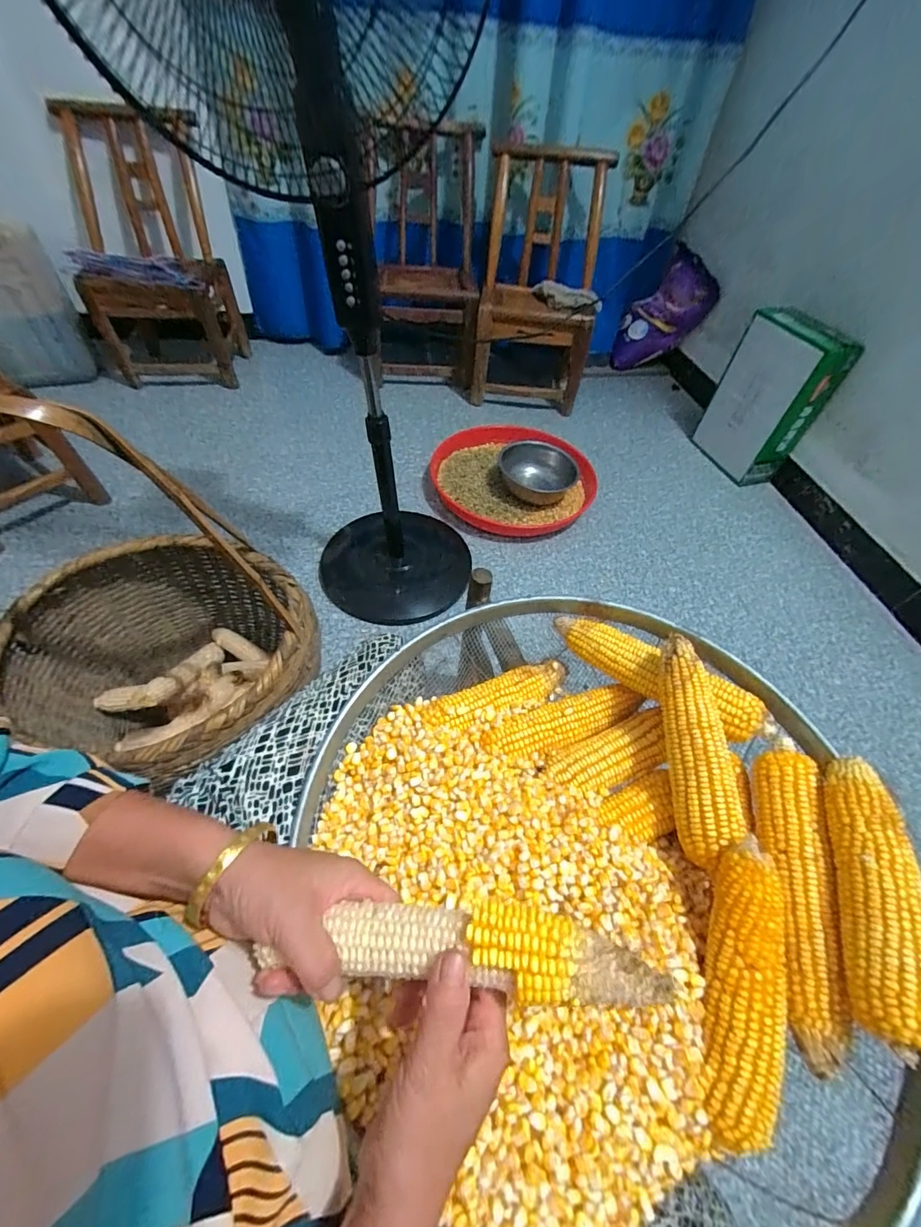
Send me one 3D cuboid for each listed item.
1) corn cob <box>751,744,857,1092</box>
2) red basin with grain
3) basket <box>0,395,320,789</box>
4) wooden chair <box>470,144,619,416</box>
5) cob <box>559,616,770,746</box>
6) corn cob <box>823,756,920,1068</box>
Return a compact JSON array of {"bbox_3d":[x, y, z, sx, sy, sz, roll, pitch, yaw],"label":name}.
[{"bbox_3d":[0.286,0.225,0.385,0.042,0.042,0.239,14,54,6],"label":"corn cob"},{"bbox_3d":[0.138,-0.397,1.279,0.387,0.100,0.448,-25,59,-21],"label":"red basin with grain"},{"bbox_3d":[-0.405,-0.013,0.588,0.386,0.547,0.313,30,57,17],"label":"basket"},{"bbox_3d":[0.261,-1.097,1.507,0.369,0.624,0.483,8,53,1],"label":"wooden chair"},{"bbox_3d":[0.214,0.064,0.499,0.233,0.048,0.049,36,59,21],"label":"cob"},{"bbox_3d":[0.323,0.212,0.350,0.042,0.039,0.192,16,54,7],"label":"corn cob"}]

